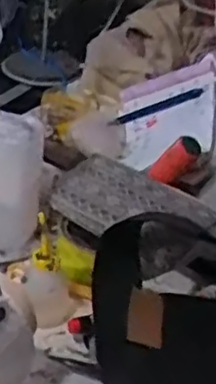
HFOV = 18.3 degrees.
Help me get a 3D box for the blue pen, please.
[{"bbox_3d":[0.057,-0.102,0.816,0.133,0.011,0.007,-16,18,34],"label":"blue pen"}]

